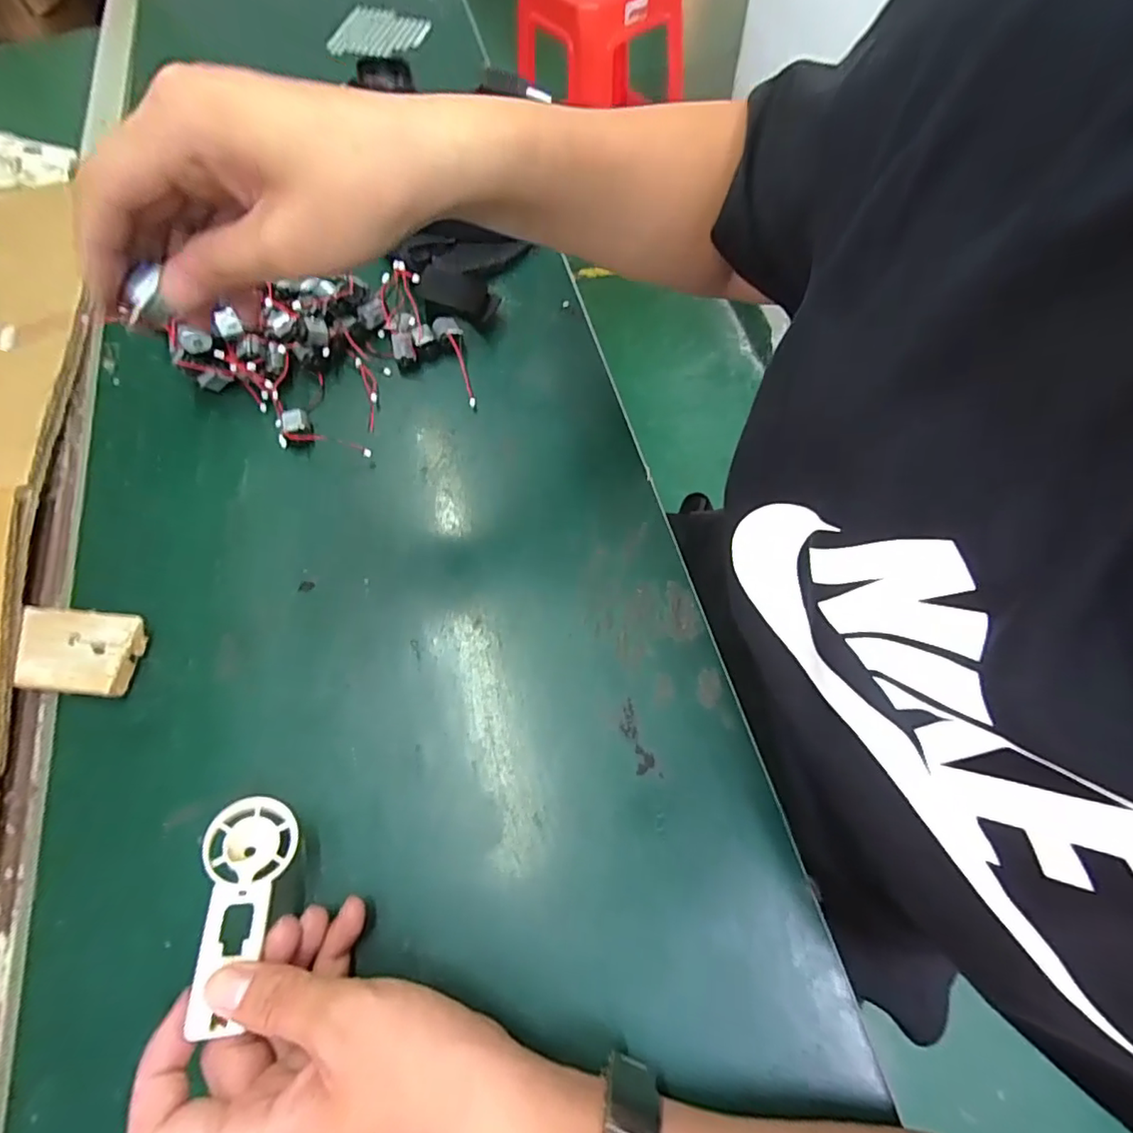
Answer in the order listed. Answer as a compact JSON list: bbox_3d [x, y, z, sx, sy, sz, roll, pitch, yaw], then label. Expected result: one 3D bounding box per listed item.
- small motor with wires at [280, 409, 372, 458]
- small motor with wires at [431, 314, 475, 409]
[{"bbox_3d":[-0.176,-0.096,0.417,0.072,0.018,0.025,14,66,7],"label":"small motor with wires"},{"bbox_3d":[-0.085,-0.160,0.444,0.021,0.019,0.081,-16,66,-8],"label":"small motor with wires"}]

